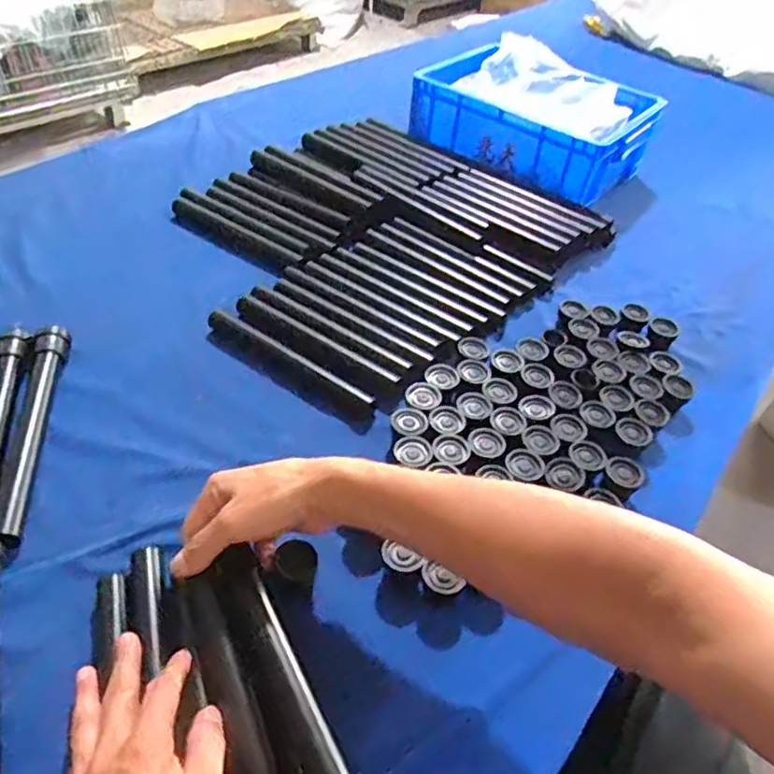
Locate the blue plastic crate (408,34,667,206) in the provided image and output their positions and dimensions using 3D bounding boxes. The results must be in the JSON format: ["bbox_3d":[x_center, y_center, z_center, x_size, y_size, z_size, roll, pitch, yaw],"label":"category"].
[{"bbox_3d":[0.239,-0.449,1.048,0.336,0.125,0.276,31,49,22],"label":"blue plastic crate"}]

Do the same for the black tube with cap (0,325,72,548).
[{"bbox_3d":[-0.332,0.036,0.595,0.032,0.027,0.244,-2,46,-10],"label":"black tube with cap"}]

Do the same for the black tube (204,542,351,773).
[{"bbox_3d":[-0.070,0.201,0.434,0.033,0.036,0.198,-20,56,-25],"label":"black tube"}]

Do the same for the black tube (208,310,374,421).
[{"bbox_3d":[-0.108,-0.026,0.697,0.212,0.026,0.023,28,48,20],"label":"black tube"}]

